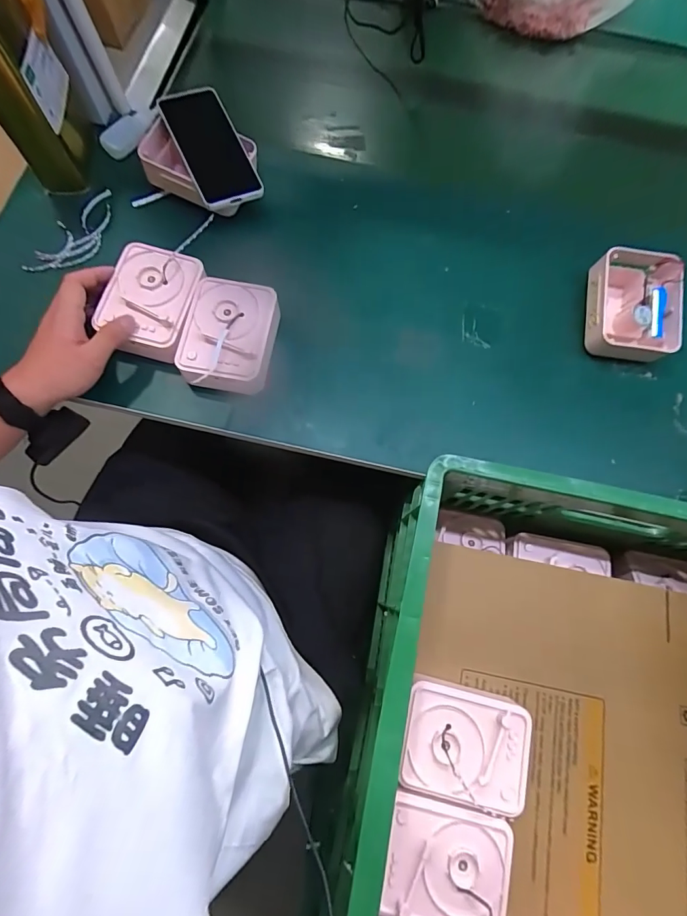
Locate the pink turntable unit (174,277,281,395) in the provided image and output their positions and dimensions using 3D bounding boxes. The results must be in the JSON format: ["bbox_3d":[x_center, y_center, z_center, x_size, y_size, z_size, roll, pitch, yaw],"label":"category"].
[{"bbox_3d":[-0.134,-0.148,0.501,0.096,0.045,0.124,12,73,1],"label":"pink turntable unit"}]

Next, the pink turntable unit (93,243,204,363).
[{"bbox_3d":[-0.224,-0.185,0.501,0.099,0.049,0.123,15,73,2],"label":"pink turntable unit"}]

